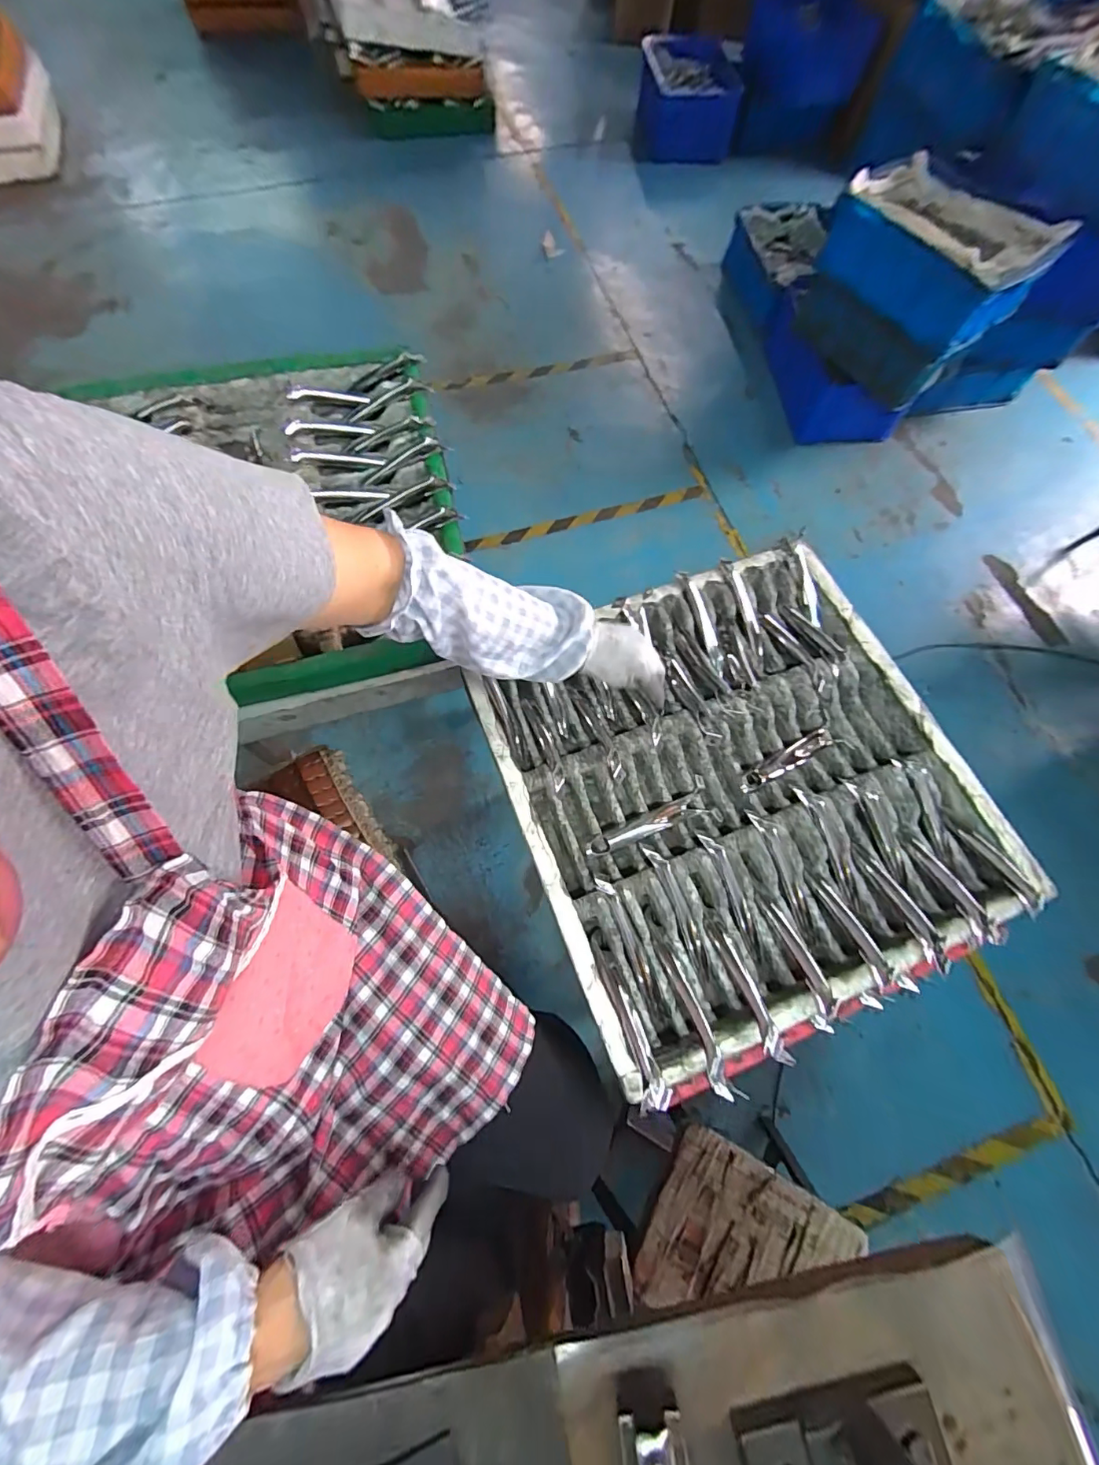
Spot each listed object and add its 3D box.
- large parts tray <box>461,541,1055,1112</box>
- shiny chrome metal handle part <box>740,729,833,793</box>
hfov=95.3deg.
[{"bbox_3d":[0.229,0.064,0.642,0.536,0.084,0.548,-21,72,-8],"label":"large parts tray"},{"bbox_3d":[0.309,0.040,0.663,0.149,0.031,0.027,-29,75,-9],"label":"shiny chrome metal handle part"}]

